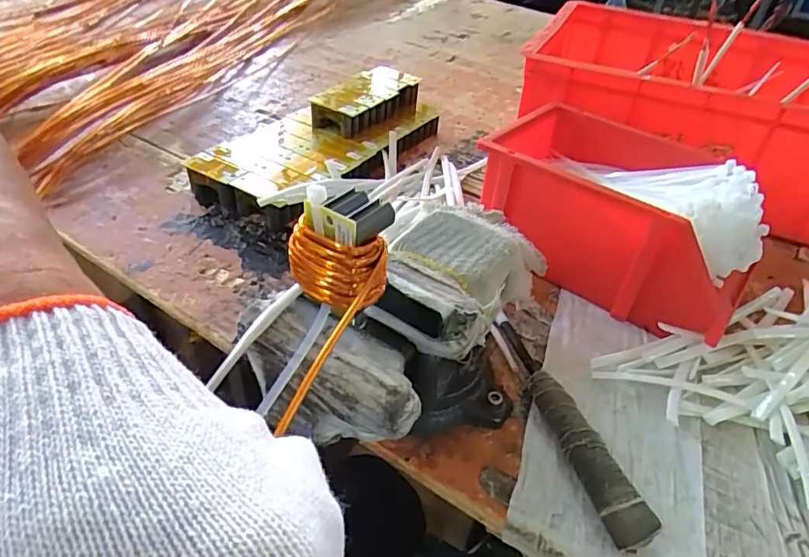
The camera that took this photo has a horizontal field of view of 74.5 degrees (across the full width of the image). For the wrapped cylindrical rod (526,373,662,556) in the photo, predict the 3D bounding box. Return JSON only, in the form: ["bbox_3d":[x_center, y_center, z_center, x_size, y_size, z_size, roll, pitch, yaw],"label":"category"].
[{"bbox_3d":[0.118,0.117,0.360,0.024,0.028,0.129,-9,42,-16],"label":"wrapped cylindrical rod"}]

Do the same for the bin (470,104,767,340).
[{"bbox_3d":[0.209,-0.071,0.513,0.232,0.107,0.184,28,45,25],"label":"bin"}]

